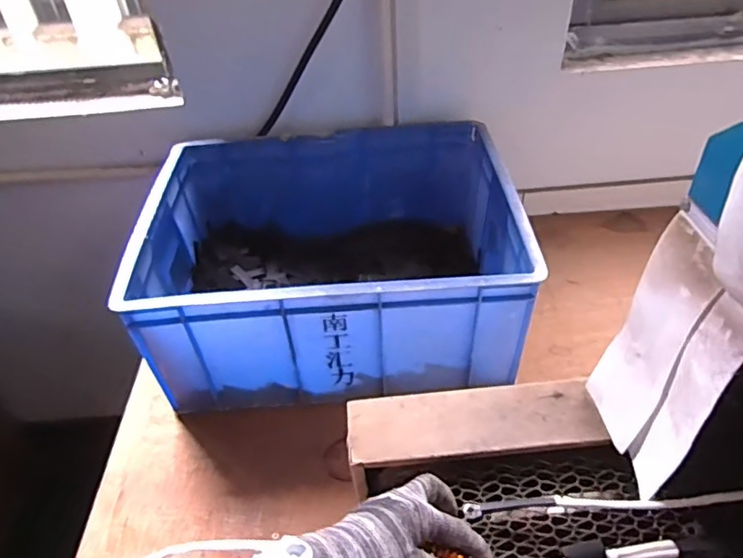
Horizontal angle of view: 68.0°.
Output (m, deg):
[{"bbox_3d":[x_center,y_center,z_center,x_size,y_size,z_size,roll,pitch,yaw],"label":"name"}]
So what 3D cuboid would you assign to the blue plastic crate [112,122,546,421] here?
[{"bbox_3d":[-0.057,-0.046,0.880,0.517,0.222,0.416,-4,42,-1],"label":"blue plastic crate"}]

